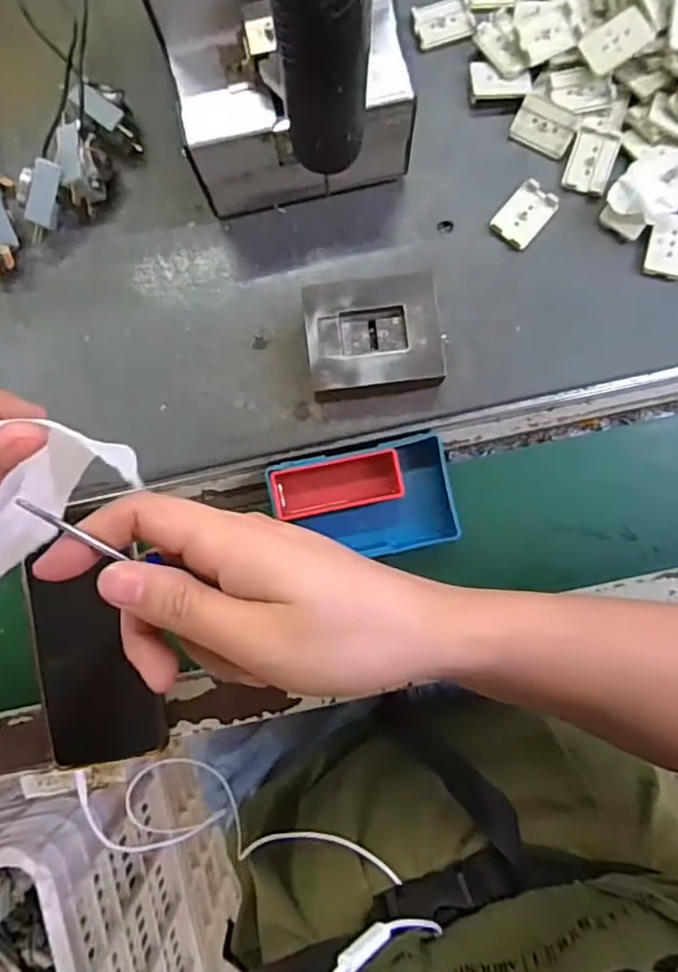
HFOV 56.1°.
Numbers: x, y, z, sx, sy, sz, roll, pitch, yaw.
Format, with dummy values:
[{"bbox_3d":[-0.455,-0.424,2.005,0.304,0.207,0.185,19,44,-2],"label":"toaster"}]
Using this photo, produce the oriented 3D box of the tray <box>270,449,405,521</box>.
[{"bbox_3d":[-0.001,0.000,0.414,0.082,0.014,0.032,-11,89,0],"label":"tray"}]

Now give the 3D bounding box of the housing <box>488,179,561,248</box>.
[{"bbox_3d":[0.119,-0.174,0.408,0.028,0.004,0.042,40,89,1],"label":"housing"}]

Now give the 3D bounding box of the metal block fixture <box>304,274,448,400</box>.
[{"bbox_3d":[0.021,-0.092,0.396,0.079,0.028,0.070,-7,89,0],"label":"metal block fixture"}]

